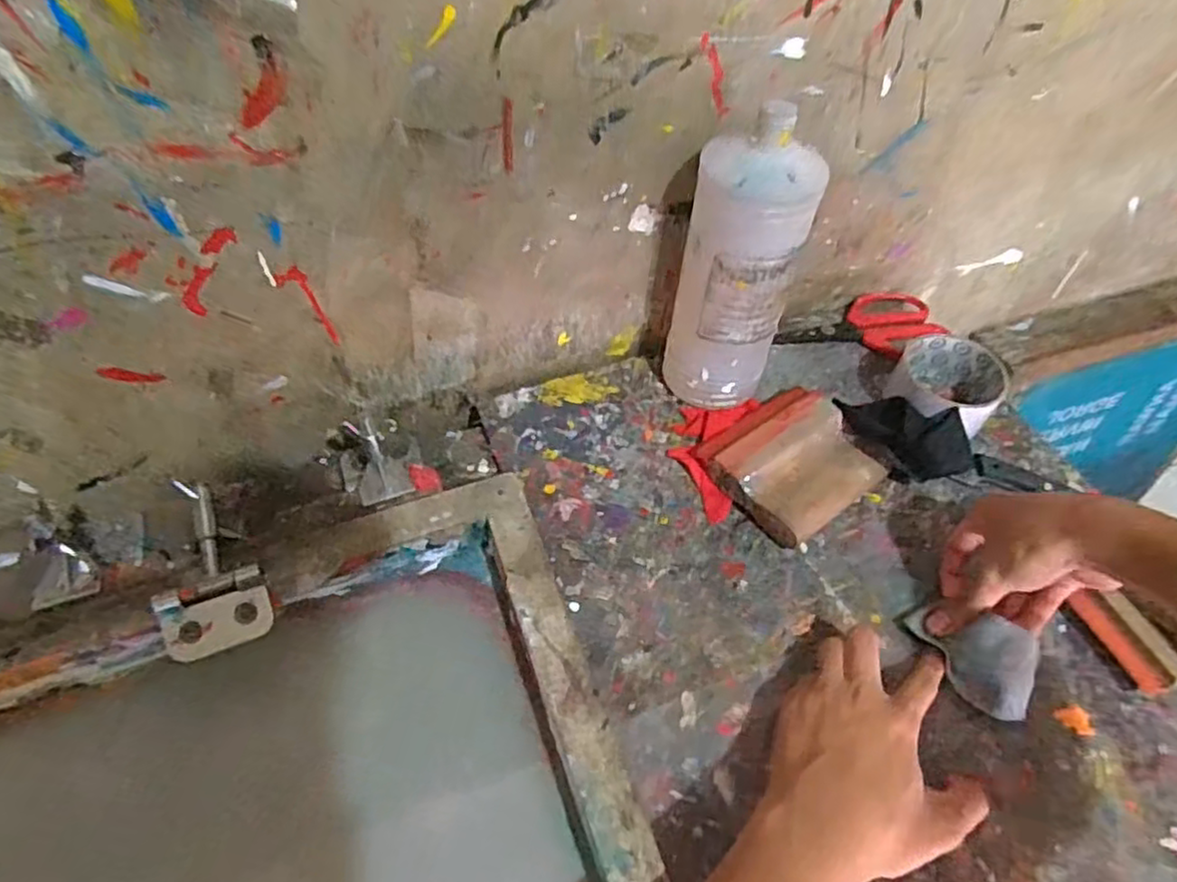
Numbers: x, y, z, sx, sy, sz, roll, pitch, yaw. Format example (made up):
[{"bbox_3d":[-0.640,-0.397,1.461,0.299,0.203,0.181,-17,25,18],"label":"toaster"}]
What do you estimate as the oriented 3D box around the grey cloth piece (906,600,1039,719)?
[{"bbox_3d":[0.245,0.142,0.453,0.074,0.017,0.056,9,83,33],"label":"grey cloth piece"}]

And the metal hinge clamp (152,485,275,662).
[{"bbox_3d":[-0.241,0.083,0.436,0.060,0.027,0.100,-28,59,-22],"label":"metal hinge clamp"}]

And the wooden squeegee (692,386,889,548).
[{"bbox_3d":[0.157,0.016,0.540,0.123,0.029,0.103,-28,59,-22],"label":"wooden squeegee"}]

